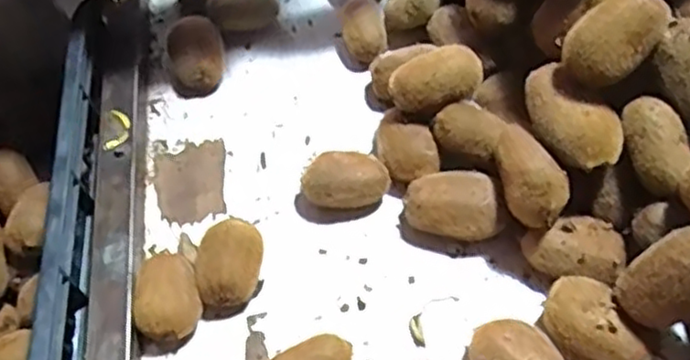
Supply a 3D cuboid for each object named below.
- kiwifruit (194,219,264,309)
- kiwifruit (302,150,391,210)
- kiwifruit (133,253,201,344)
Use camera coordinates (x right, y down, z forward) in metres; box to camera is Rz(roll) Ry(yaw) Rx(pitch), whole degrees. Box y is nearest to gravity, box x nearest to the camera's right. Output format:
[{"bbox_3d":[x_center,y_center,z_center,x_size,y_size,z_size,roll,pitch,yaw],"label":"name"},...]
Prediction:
[{"bbox_3d":[-0.085,0.063,0.529,0.052,0.039,0.064,-8,58,-3],"label":"kiwifruit"},{"bbox_3d":[0.001,0.002,0.559,0.069,0.042,0.046,1,58,3],"label":"kiwifruit"},{"bbox_3d":[-0.129,0.086,0.521,0.045,0.040,0.065,-13,58,-6],"label":"kiwifruit"}]

